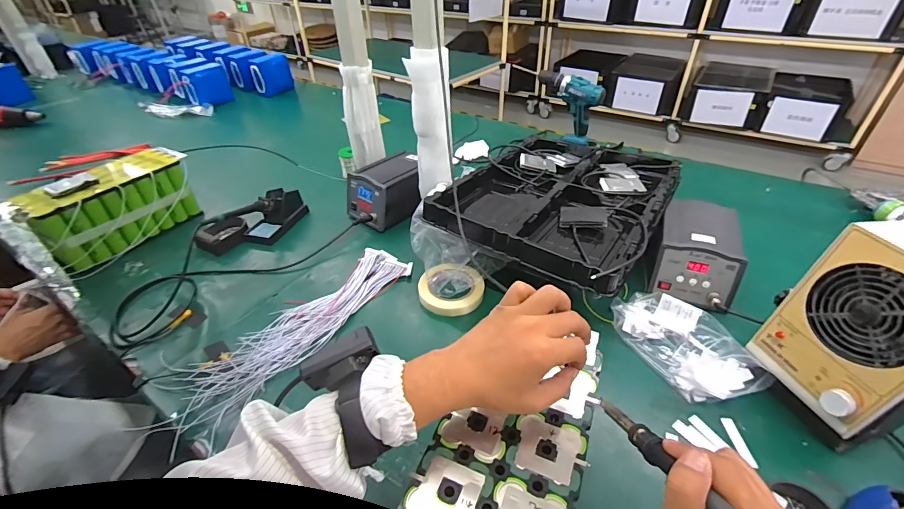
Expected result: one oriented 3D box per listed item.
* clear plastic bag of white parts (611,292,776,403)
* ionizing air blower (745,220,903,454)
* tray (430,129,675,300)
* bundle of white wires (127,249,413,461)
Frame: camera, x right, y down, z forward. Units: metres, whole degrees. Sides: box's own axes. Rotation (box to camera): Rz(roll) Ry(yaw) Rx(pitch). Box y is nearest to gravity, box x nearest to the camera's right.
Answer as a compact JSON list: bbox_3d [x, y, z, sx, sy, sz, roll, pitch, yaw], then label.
[{"bbox_3d":[0.350,0.131,0.617,0.116,0.044,0.209,-18,41,-18],"label":"clear plastic bag of white parts"},{"bbox_3d":[0.493,0.098,0.481,0.122,0.240,0.152,-11,40,-10],"label":"ionizing air blower"},{"bbox_3d":[0.224,-0.117,0.803,0.347,0.079,0.460,24,46,29],"label":"tray"},{"bbox_3d":[-0.249,0.114,0.678,0.123,0.025,0.437,28,48,32],"label":"bundle of white wires"}]

